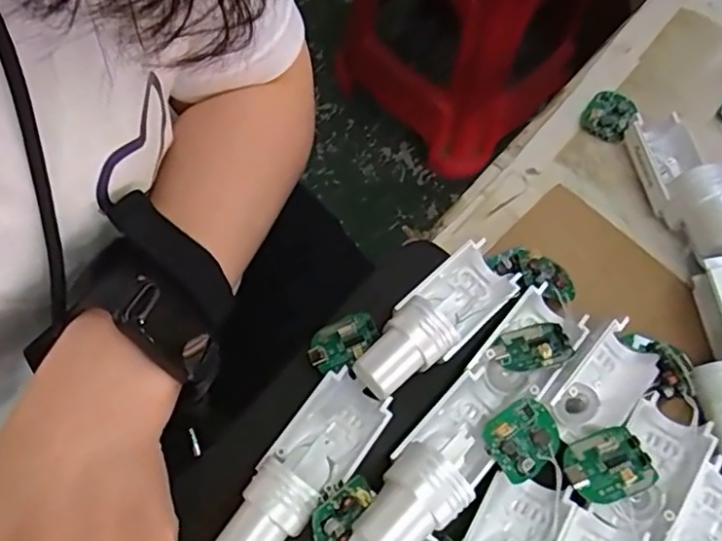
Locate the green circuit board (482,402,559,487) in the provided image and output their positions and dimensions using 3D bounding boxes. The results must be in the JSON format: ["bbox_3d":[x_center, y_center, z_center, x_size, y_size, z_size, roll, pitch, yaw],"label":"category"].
[{"bbox_3d":[0.070,0.072,0.267,0.032,0.006,0.027,-34,82,-21],"label":"green circuit board"}]

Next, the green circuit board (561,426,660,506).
[{"bbox_3d":[0.104,0.083,0.262,0.034,0.007,0.028,-25,52,-9],"label":"green circuit board"}]

